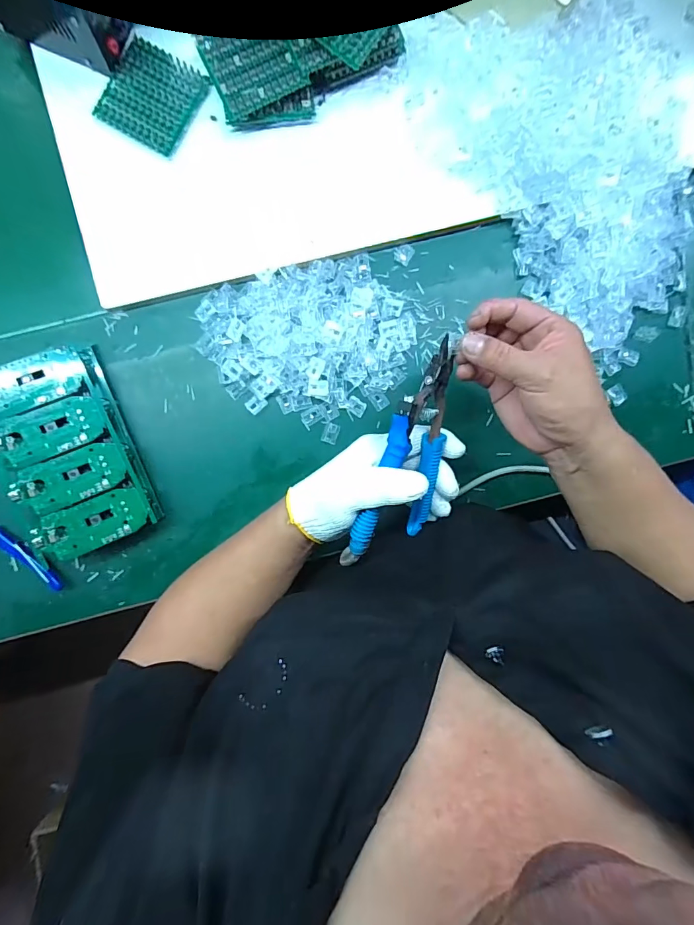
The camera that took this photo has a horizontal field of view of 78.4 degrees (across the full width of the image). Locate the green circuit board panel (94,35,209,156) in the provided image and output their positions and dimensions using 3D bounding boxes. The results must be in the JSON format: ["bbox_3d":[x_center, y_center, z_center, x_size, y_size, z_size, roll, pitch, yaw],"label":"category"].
[{"bbox_3d":[-0.191,-0.356,0.416,0.083,0.004,0.085,29,92,-5],"label":"green circuit board panel"}]

